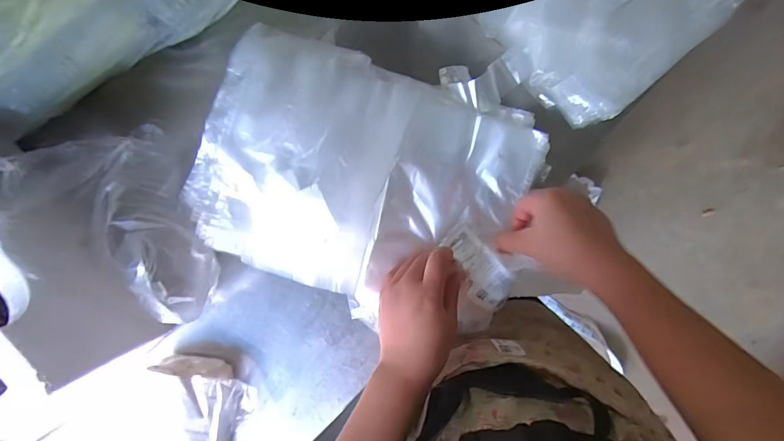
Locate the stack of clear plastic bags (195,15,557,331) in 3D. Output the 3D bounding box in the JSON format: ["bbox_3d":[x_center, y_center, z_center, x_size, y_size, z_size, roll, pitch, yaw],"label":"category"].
[{"bbox_3d":[-0.017,-0.043,0.406,0.331,0.061,0.242,16,87,-13],"label":"stack of clear plastic bags"}]

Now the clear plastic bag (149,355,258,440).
[{"bbox_3d":[-0.210,0.275,0.433,0.097,0.043,0.242,3,92,1],"label":"clear plastic bag"}]

